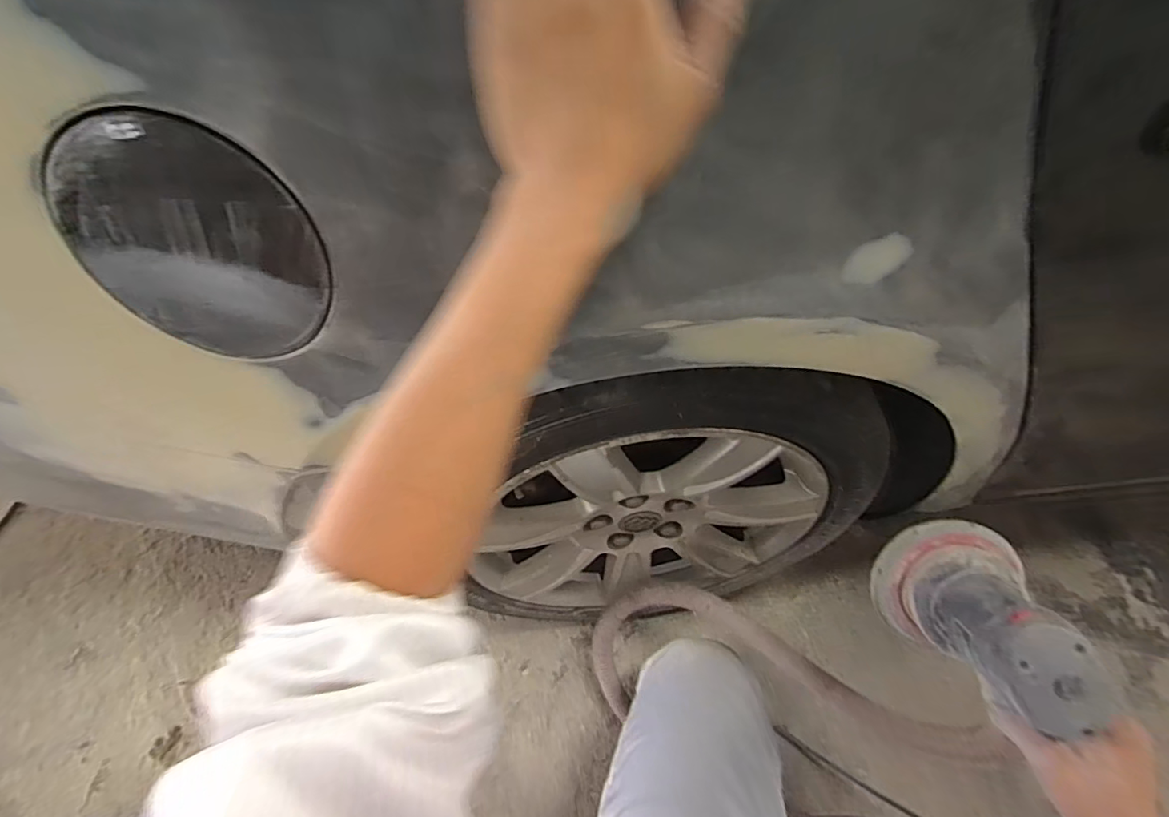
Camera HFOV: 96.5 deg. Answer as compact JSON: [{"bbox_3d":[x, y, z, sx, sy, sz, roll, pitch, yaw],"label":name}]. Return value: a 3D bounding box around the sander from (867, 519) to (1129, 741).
[{"bbox_3d":[0.385,0.204,0.494,0.112,0.118,0.191,2,14,0],"label":"sander"}]

